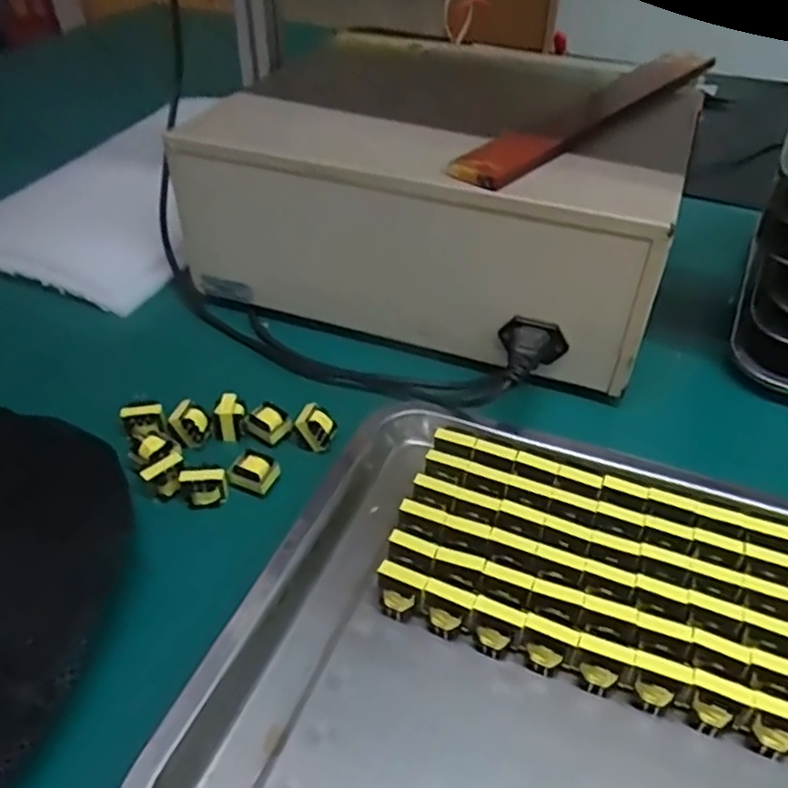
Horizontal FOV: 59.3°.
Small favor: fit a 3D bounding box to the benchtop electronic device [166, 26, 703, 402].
[{"bbox_3d":[0.045,-0.161,0.544,0.339,0.134,0.273,18,45,19],"label":"benchtop electronic device"}]

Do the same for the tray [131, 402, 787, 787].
[{"bbox_3d":[0.121,0.135,0.300,0.381,0.026,0.278,13,43,17],"label":"tray"}]

